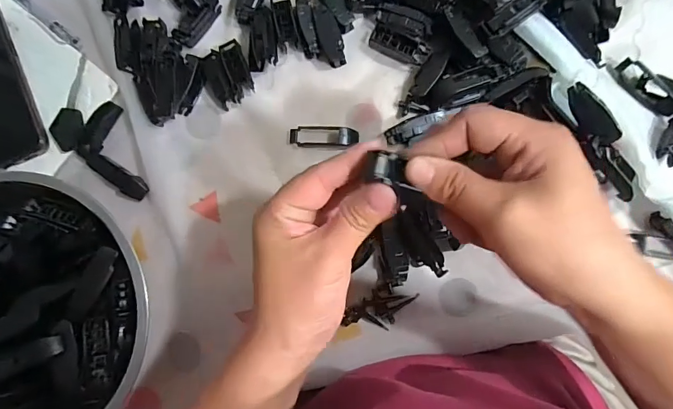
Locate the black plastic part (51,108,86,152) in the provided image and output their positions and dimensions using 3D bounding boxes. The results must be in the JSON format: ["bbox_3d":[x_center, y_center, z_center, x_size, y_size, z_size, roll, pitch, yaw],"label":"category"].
[{"bbox_3d":[-0.232,-0.065,0.342,0.028,0.004,0.036,12,88,4],"label":"black plastic part"}]

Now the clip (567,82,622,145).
[{"bbox_3d":[0.187,-0.066,0.290,0.024,0.007,0.049,-39,86,1],"label":"clip"}]

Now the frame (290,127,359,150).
[{"bbox_3d":[-0.010,-0.057,0.333,0.056,0.008,0.019,2,87,4],"label":"frame"}]

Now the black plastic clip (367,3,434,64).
[{"bbox_3d":[0.055,-0.141,0.328,0.050,0.013,0.035,22,89,4],"label":"black plastic clip"}]

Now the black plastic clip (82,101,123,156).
[{"bbox_3d":[-0.206,-0.068,0.346,0.020,0.007,0.045,23,89,4],"label":"black plastic clip"}]

